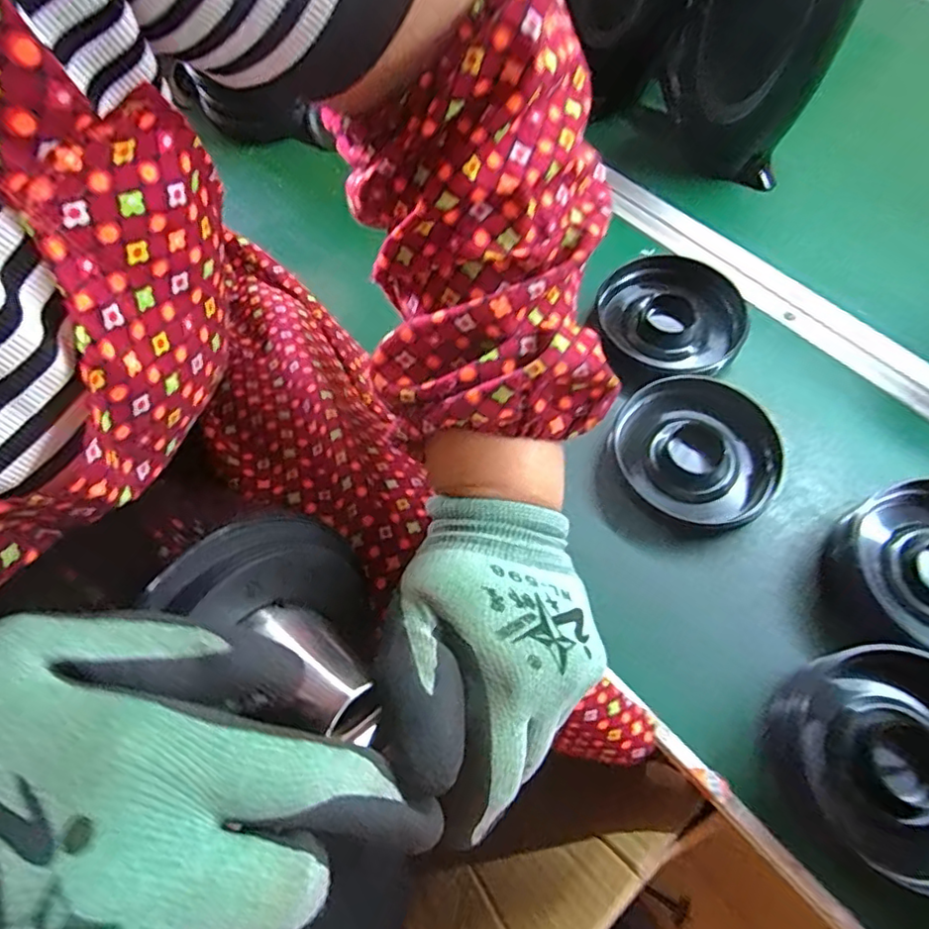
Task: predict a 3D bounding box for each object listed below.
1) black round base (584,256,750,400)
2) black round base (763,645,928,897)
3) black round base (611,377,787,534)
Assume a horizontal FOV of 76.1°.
[{"bbox_3d":[0.170,-0.124,0.507,0.117,0.031,0.126,-1,63,1],"label":"black round base"},{"bbox_3d":[0.253,0.169,0.340,0.110,0.043,0.124,-36,68,-16],"label":"black round base"},{"bbox_3d":[0.175,-0.012,0.449,0.108,0.028,0.118,-1,63,1],"label":"black round base"}]

